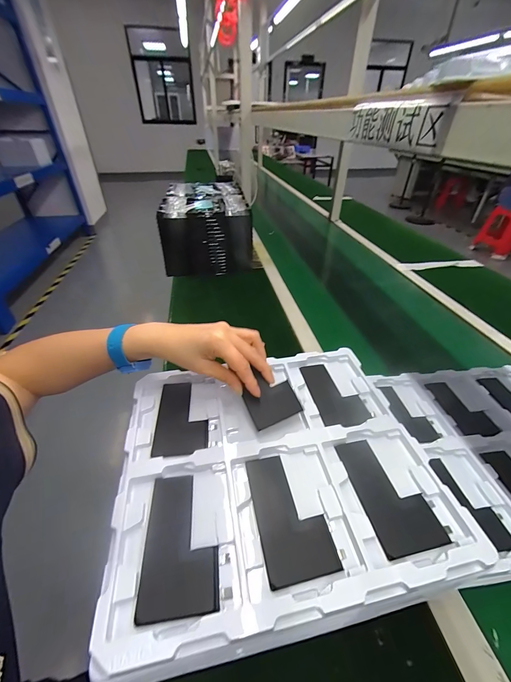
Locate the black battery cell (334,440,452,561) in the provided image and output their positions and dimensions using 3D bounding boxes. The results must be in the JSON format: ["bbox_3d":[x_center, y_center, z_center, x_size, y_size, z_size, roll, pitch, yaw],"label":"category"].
[{"bbox_3d":[0.130,0.148,0.283,0.060,0.004,0.106,-8,39,-11],"label":"black battery cell"}]

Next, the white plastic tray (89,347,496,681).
[{"bbox_3d":[0.019,0.123,0.311,0.309,0.015,0.275,-7,39,-9],"label":"white plastic tray"}]

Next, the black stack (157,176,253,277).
[{"bbox_3d":[-0.177,-0.412,1.023,0.275,0.194,0.389,-5,39,-7],"label":"black stack"}]

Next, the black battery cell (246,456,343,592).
[{"bbox_3d":[0.031,0.160,0.268,0.061,0.004,0.106,-8,39,-10],"label":"black battery cell"}]

